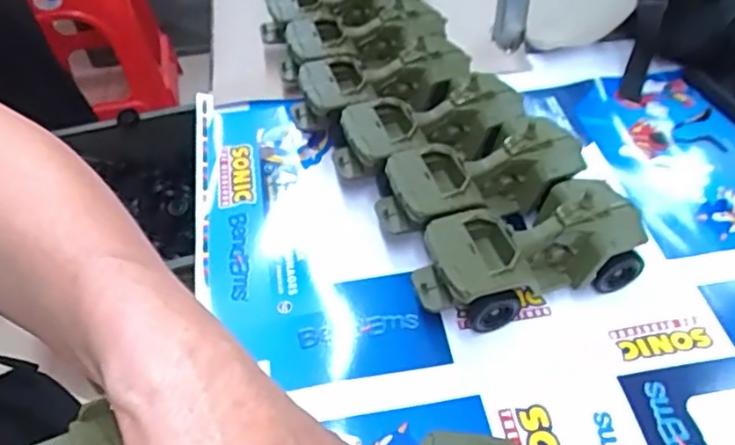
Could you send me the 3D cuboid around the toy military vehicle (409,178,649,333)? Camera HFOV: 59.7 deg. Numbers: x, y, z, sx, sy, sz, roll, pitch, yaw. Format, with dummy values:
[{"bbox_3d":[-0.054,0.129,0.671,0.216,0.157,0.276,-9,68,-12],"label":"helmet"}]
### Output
[{"bbox_3d":[0.130,0.023,0.535,0.183,0.078,0.085,-15,50,-10],"label":"toy military vehicle"}]

